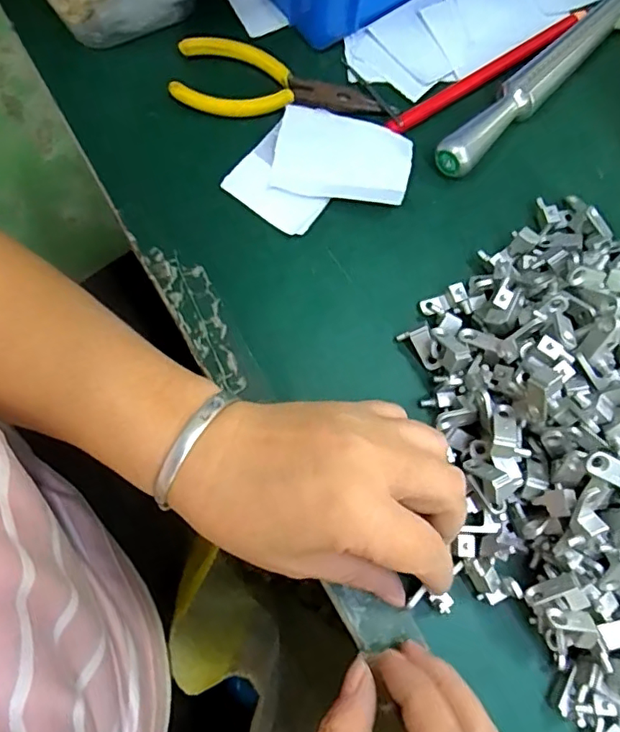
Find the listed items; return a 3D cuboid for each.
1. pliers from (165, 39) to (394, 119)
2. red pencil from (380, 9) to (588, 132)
[{"bbox_3d":[-0.015,-0.160,0.316,0.122,0.008,0.045,11,75,1],"label":"pliers"},{"bbox_3d":[0.105,-0.174,0.326,0.147,0.008,0.009,-35,79,-10],"label":"red pencil"}]

